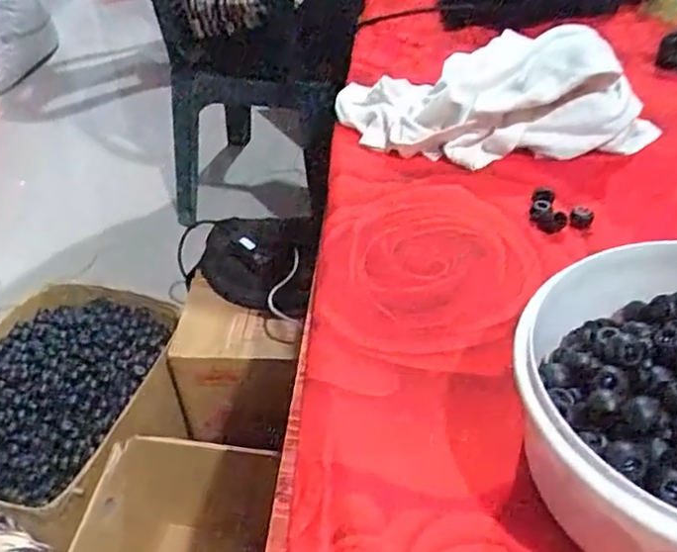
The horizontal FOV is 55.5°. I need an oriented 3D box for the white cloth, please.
[{"bbox_3d":[0.127,-0.150,0.525,0.258,0.082,0.093,1,41,7],"label":"white cloth"}]

